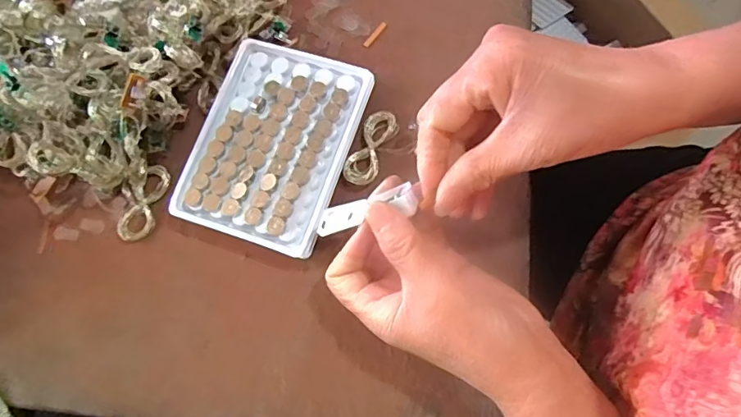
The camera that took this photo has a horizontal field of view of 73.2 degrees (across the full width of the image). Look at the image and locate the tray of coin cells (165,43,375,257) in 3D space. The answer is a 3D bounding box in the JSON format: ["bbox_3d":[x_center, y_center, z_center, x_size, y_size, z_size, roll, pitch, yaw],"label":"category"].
[{"bbox_3d":[-0.063,-0.043,0.325,0.098,0.021,0.130,16,78,9],"label":"tray of coin cells"}]

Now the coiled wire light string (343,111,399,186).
[{"bbox_3d":[0.001,-0.040,0.325,0.021,0.006,0.054,23,79,10],"label":"coiled wire light string"}]

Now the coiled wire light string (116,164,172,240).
[{"bbox_3d":[-0.151,-0.004,0.336,0.022,0.005,0.053,18,78,9],"label":"coiled wire light string"}]

